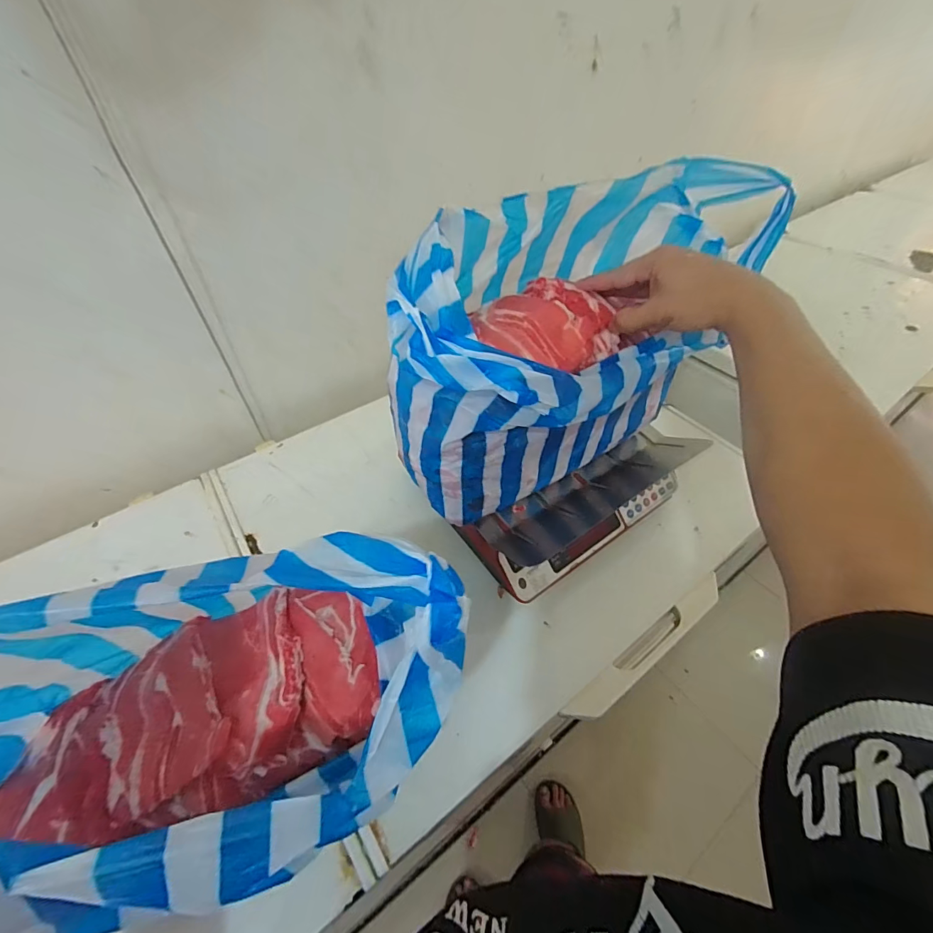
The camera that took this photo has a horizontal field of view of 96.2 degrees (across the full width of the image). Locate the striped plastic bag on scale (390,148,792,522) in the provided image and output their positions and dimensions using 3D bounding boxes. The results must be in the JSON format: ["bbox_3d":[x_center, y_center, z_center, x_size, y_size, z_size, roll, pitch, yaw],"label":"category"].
[{"bbox_3d":[0.107,-0.136,0.499,0.392,0.309,0.213,-30,54,-23],"label":"striped plastic bag on scale"}]

